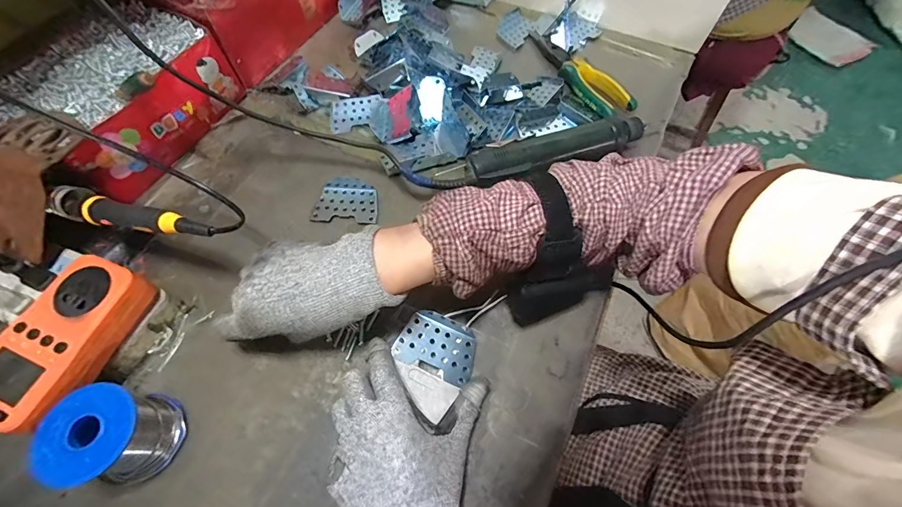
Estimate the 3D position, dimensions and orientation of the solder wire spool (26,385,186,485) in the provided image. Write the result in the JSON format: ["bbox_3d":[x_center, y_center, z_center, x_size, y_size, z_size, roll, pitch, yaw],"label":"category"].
[{"bbox_3d":[-0.250,0.135,0.283,0.058,0.064,0.062,0,62,-1],"label":"solder wire spool"}]

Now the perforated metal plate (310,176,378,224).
[{"bbox_3d":[-0.113,-0.060,0.422,0.068,0.008,0.058,5,62,1],"label":"perforated metal plate"}]

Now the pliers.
[{"bbox_3d":[0.166,-0.249,0.514,0.045,0.025,0.191,-25,65,-13],"label":"pliers"}]

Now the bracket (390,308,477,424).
[{"bbox_3d":[-0.017,0.091,0.327,0.066,0.011,0.077,26,66,12],"label":"bracket"}]

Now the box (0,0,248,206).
[{"bbox_3d":[-0.372,-0.178,0.433,0.159,0.088,0.209,21,63,10],"label":"box"}]

